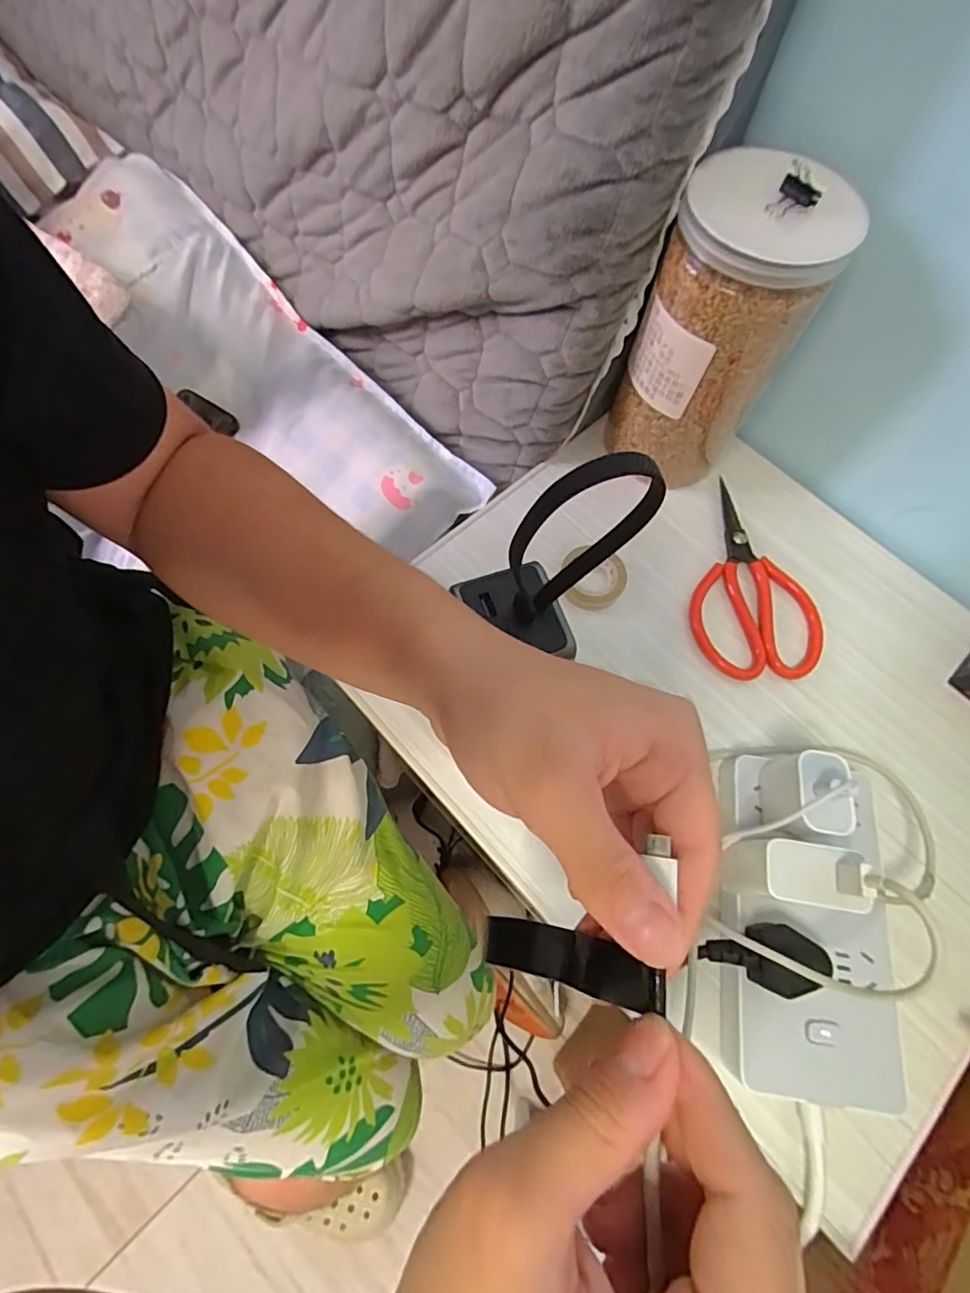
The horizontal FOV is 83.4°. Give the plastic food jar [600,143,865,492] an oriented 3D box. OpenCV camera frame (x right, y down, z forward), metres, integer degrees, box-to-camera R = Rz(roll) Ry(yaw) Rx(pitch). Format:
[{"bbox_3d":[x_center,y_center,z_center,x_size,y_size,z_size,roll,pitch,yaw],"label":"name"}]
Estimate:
[{"bbox_3d":[0.148,-0.201,0.366,0.089,0.181,0.086,1,69,-2],"label":"plastic food jar"}]

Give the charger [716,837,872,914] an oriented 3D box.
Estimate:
[{"bbox_3d":[0.152,0.118,0.285,0.054,0.061,0.028,10,69,1],"label":"charger"}]

